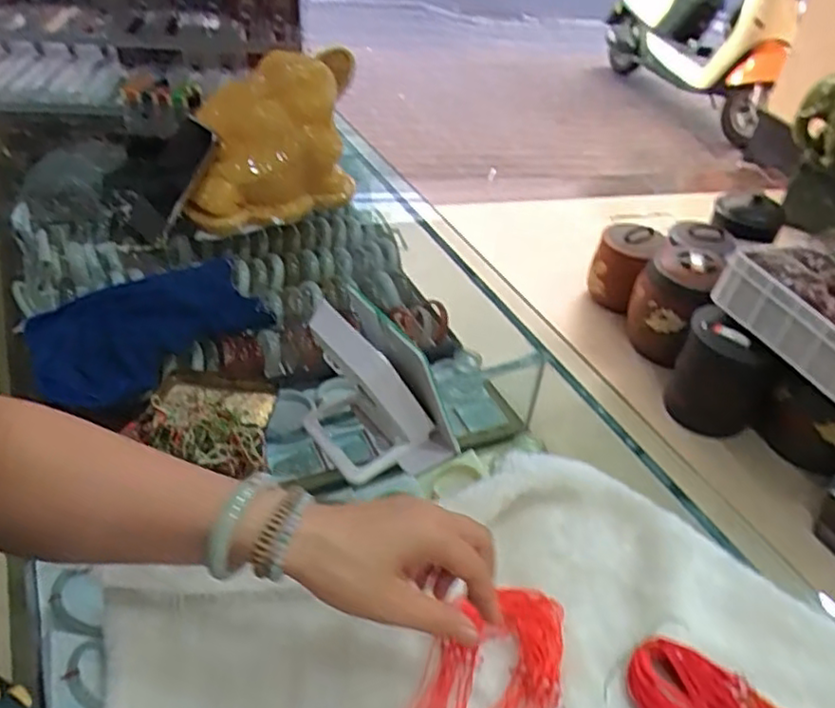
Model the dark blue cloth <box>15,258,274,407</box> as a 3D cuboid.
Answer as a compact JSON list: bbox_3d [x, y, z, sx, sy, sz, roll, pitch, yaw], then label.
[{"bbox_3d":[-0.297,-0.032,0.755,0.258,0.040,0.190,-31,52,-34],"label":"dark blue cloth"}]

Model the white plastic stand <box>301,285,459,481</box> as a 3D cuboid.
[{"bbox_3d":[-0.039,0.036,0.601,0.133,0.162,0.081,19,43,16],"label":"white plastic stand"}]

